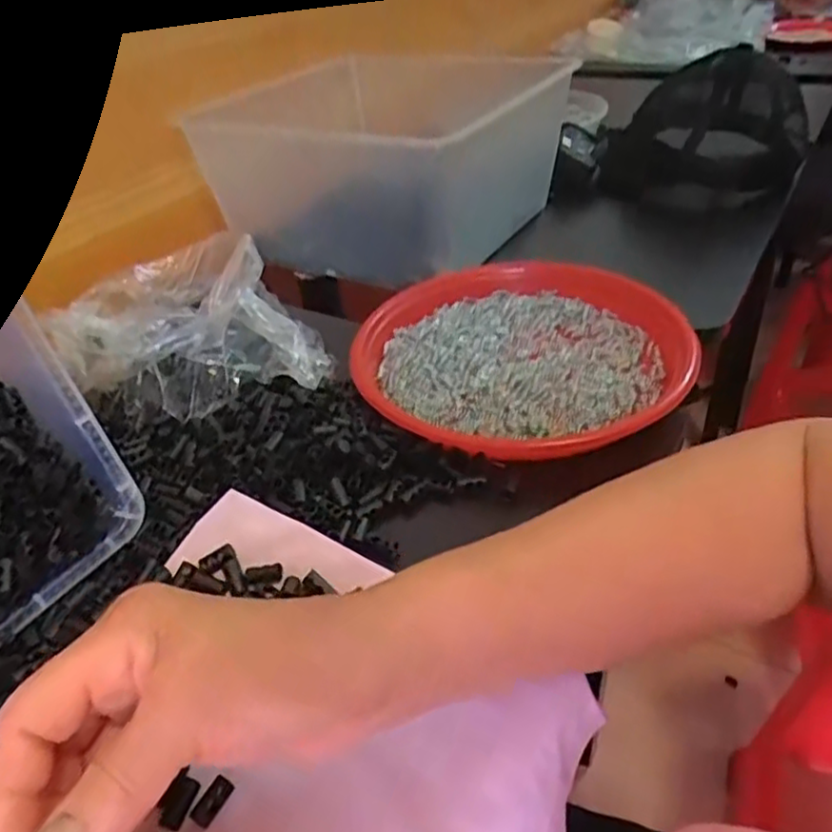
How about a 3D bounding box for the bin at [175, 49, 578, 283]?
[{"bbox_3d":[-0.022,-0.256,0.705,0.264,0.147,0.269,16,42,26],"label":"bin"}]

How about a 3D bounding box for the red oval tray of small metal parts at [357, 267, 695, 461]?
[{"bbox_3d":[0.076,-0.047,0.515,0.238,0.037,0.235,-14,38,-11],"label":"red oval tray of small metal parts"}]

